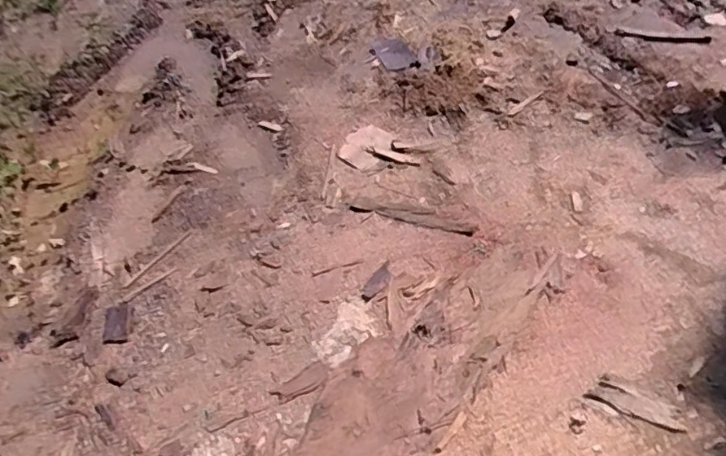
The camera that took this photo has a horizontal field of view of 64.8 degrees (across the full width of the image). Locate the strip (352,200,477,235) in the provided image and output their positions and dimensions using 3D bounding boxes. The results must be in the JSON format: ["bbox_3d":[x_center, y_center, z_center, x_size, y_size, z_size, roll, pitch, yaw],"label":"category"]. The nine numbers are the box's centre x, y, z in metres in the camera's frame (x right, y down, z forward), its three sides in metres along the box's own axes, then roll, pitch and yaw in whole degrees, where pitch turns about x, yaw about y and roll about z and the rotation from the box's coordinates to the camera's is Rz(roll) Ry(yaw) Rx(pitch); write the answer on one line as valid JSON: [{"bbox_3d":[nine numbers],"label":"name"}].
[{"bbox_3d":[0.167,-0.046,1.920,0.423,0.014,0.065,12,53,15],"label":"strip"}]

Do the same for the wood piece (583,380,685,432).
[{"bbox_3d":[0.701,0.457,1.472,0.229,0.019,0.068,16,54,17],"label":"wood piece"}]

